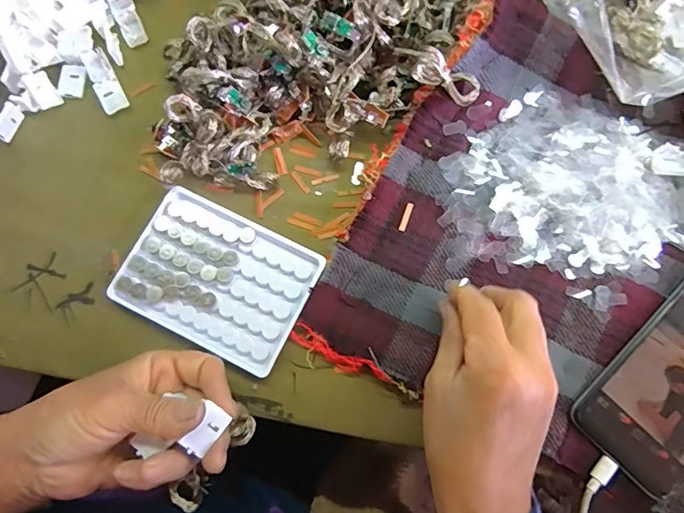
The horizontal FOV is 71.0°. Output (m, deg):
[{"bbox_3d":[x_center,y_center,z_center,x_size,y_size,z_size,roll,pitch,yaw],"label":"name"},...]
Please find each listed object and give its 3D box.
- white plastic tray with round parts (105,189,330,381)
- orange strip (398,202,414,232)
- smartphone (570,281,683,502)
[{"bbox_3d":[-0.088,0.016,0.344,0.128,0.013,0.094,27,78,7],"label":"white plastic tray with round parts"},{"bbox_3d":[0.046,-0.028,0.343,0.005,0.004,0.022,21,78,6],"label":"orange strip"},{"bbox_3d":[0.229,0.071,0.312,0.163,0.009,0.073,-44,80,-9],"label":"smartphone"}]

